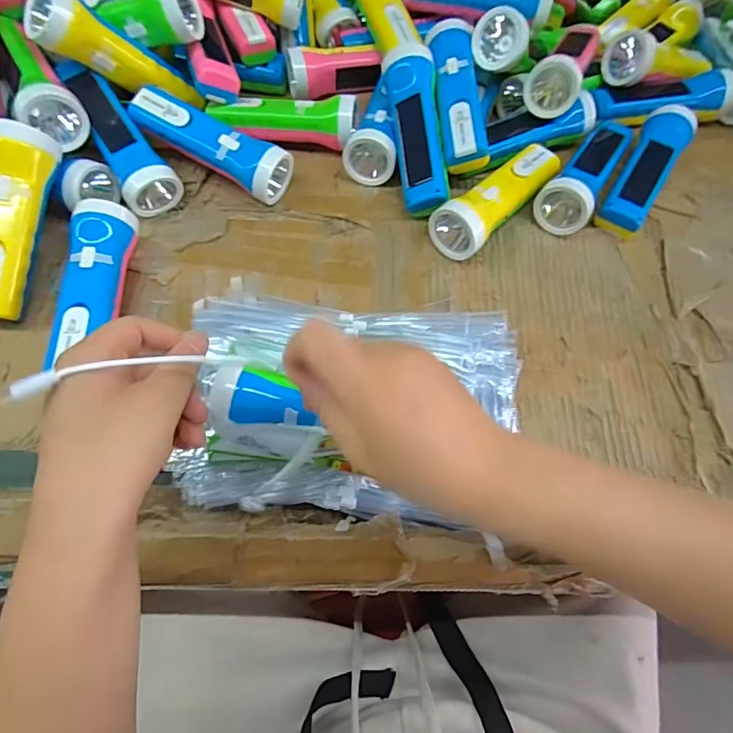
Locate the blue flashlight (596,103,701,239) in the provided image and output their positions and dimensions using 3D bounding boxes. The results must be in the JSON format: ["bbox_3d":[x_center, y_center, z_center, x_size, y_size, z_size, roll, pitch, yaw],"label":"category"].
[{"bbox_3d":[0.294,-0.205,0.492,0.049,0.054,0.166,30,65,10],"label":"blue flashlight"}]

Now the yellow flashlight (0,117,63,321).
[{"bbox_3d":[-0.300,-0.122,0.394,0.041,0.040,0.161,8,86,0],"label":"yellow flashlight"}]

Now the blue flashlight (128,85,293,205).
[{"bbox_3d":[-0.155,-0.217,0.471,0.159,0.061,0.056,26,64,8],"label":"blue flashlight"}]

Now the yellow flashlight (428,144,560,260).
[{"bbox_3d":[0.130,-0.168,0.463,0.052,0.051,0.161,40,67,14],"label":"yellow flashlight"}]

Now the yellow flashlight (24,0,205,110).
[{"bbox_3d":[-0.233,-0.297,0.447,0.147,0.051,0.044,8,51,-48],"label":"yellow flashlight"}]

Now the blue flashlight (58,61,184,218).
[{"bbox_3d":[-0.245,-0.226,0.457,0.051,0.050,0.168,-34,80,-12],"label":"blue flashlight"}]

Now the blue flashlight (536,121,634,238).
[{"bbox_3d":[0.229,-0.202,0.486,0.051,0.055,0.162,33,65,12],"label":"blue flashlight"}]

